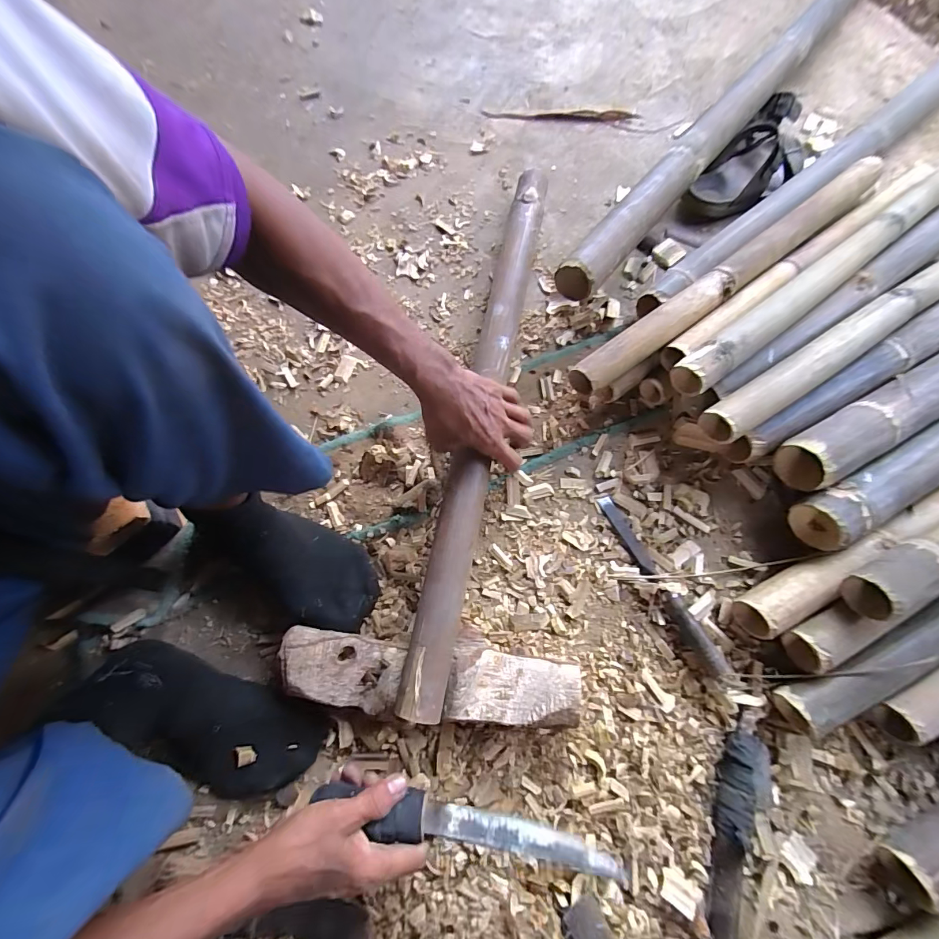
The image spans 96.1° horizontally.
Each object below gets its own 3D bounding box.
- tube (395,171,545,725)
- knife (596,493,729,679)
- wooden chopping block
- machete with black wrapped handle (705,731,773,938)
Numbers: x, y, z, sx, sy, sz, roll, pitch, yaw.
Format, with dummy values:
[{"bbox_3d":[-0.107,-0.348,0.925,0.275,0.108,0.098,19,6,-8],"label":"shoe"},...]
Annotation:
[{"bbox_3d":[0.021,-0.098,0.560,0.051,0.046,0.759,12,70,2],"label":"tube"},{"bbox_3d":[0.244,0.142,0.533,0.026,0.028,0.252,-27,76,-9],"label":"knife"},{"bbox_3d":[-0.044,0.234,0.480,0.319,0.063,0.090,2,73,-1],"label":"wooden chopping block"},{"bbox_3d":[0.286,0.421,0.453,0.053,0.024,0.249,20,74,4],"label":"machete with black wrapped handle"}]

